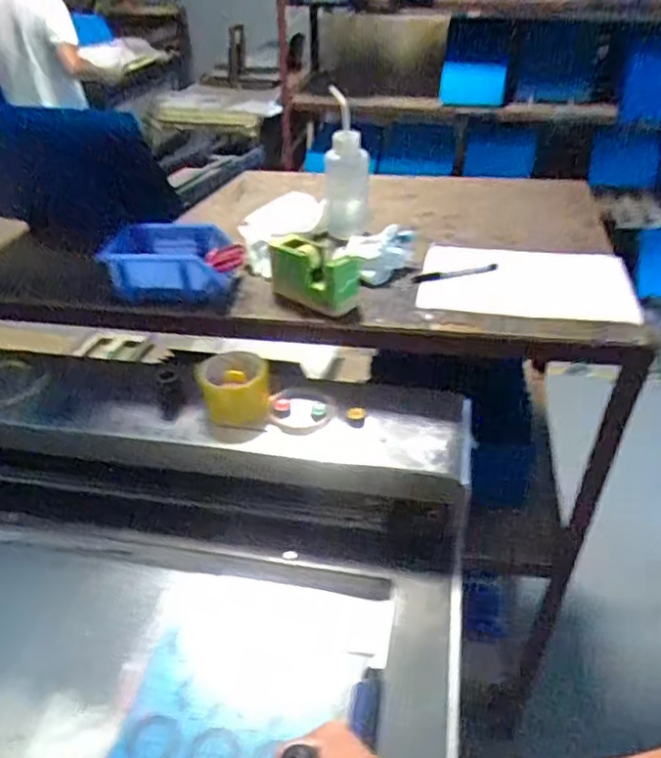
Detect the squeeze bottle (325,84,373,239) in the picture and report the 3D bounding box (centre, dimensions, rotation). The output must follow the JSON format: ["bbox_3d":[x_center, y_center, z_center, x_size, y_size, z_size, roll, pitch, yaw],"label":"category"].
[{"bbox_3d":[0.028,-0.347,1.007,0.073,0.253,0.088,3,37,5],"label":"squeeze bottle"}]

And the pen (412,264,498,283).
[{"bbox_3d":[0.192,-0.162,0.943,0.138,0.010,0.015,-9,37,-11],"label":"pen"}]

